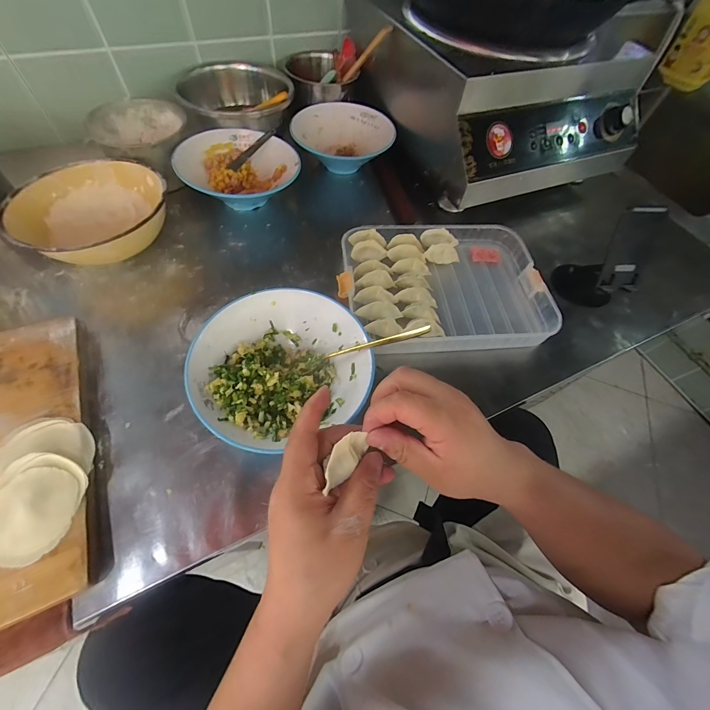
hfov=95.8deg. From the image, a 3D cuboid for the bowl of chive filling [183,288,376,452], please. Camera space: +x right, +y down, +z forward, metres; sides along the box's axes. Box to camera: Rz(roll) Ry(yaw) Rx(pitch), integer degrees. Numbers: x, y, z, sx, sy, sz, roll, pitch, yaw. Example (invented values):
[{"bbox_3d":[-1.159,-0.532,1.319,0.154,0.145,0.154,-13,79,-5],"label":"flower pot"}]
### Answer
[{"bbox_3d":[-0.082,0.015,0.369,0.195,0.059,0.192,-21,65,-15],"label":"bowl of chive filling"}]

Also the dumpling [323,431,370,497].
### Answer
[{"bbox_3d":[-0.007,0.078,0.241,0.017,0.022,0.045,29,59,15],"label":"dumpling"}]

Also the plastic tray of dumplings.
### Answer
[{"bbox_3d":[0.139,-0.118,0.498,0.317,0.049,0.249,-3,61,-6],"label":"plastic tray of dumplings"}]

